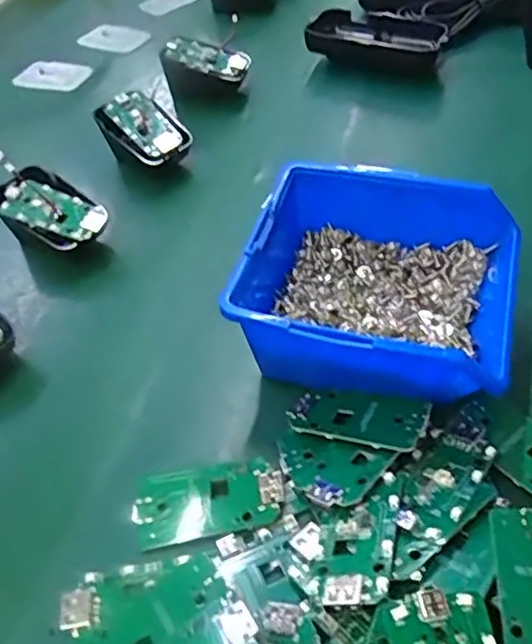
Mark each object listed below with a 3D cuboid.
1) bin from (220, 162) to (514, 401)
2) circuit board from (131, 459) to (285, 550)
[{"bbox_3d":[0.054,-0.013,0.306,0.126,0.065,0.120,10,50,10],"label":"bin"},{"bbox_3d":[-0.025,0.075,0.265,0.063,0.007,0.029,-10,48,0],"label":"circuit board"}]

